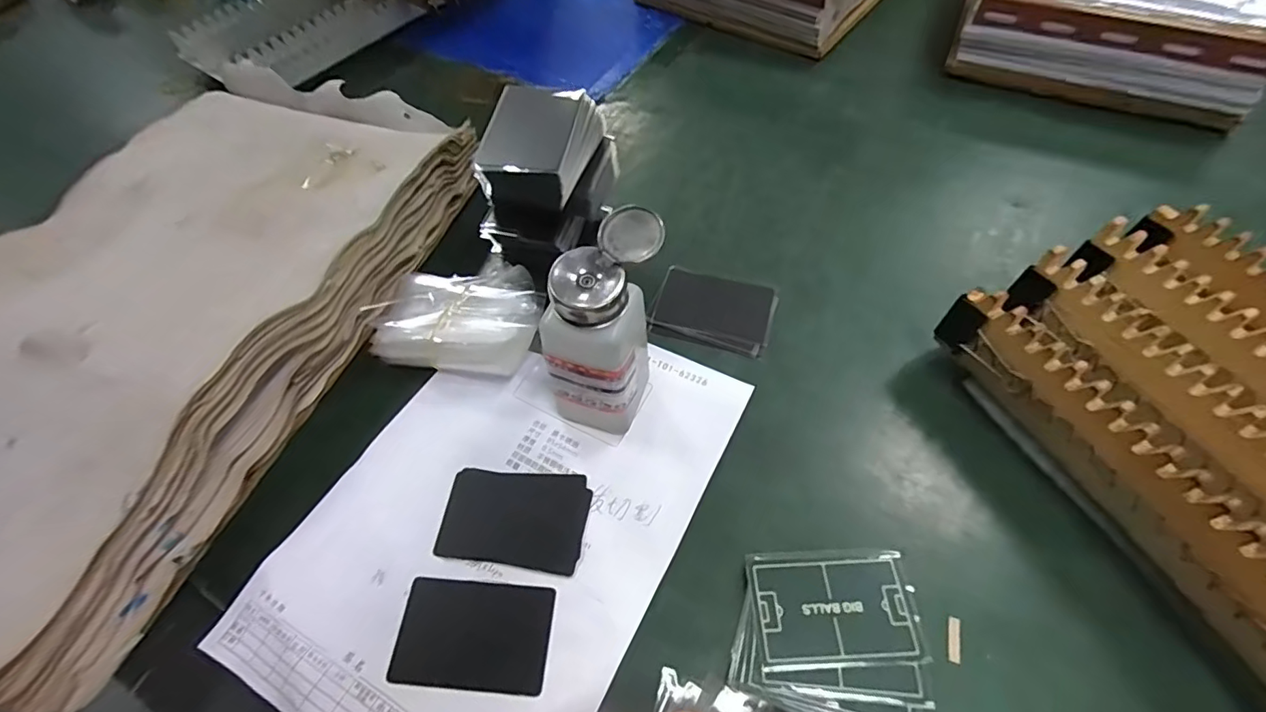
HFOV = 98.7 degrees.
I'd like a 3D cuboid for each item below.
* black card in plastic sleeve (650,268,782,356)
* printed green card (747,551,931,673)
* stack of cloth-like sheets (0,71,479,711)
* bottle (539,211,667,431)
[{"bbox_3d":[0.062,-0.035,0.423,0.091,0.007,0.064,15,62,11],"label":"black card in plastic sleeve"},{"bbox_3d":[0.111,0.137,0.298,0.086,0.004,0.057,-3,56,0],"label":"printed green card"},{"bbox_3d":[-0.332,-0.045,0.394,0.263,0.086,0.439,18,60,13],"label":"stack of cloth-like sheets"},{"bbox_3d":[-0.017,-0.013,0.326,0.052,0.140,0.066,12,58,10],"label":"bottle"}]

